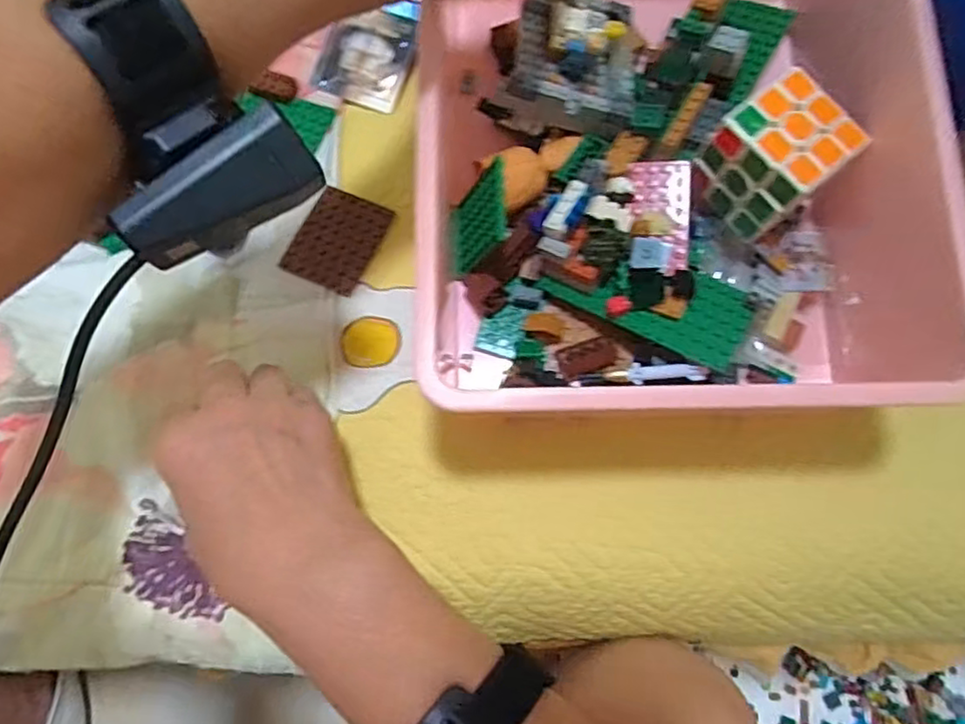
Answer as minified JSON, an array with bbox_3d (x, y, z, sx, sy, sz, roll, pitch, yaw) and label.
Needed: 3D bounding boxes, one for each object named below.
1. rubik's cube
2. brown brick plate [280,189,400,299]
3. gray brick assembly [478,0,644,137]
[{"bbox_3d":[0.158,-0.109,0.366,0.061,0.056,0.055,-38,75,-11],"label":"rubik's cube"},{"bbox_3d":[-0.088,-0.075,0.416,0.046,0.009,0.064,21,73,8],"label":"brown brick plate"},{"bbox_3d":[0.048,-0.177,0.393,0.088,0.035,0.087,6,71,3],"label":"gray brick assembly"}]

